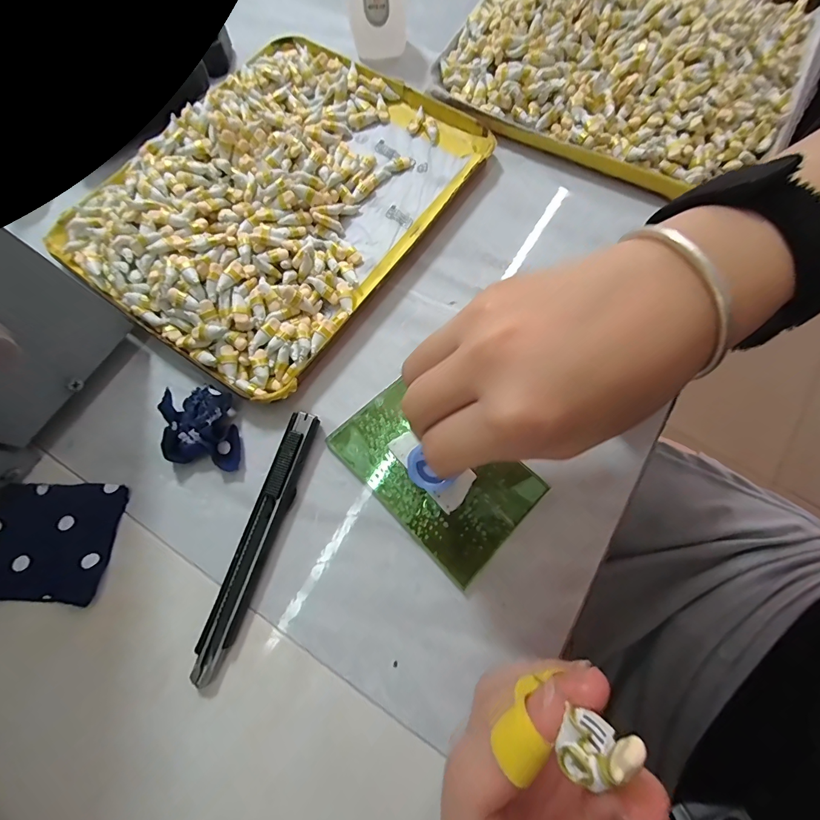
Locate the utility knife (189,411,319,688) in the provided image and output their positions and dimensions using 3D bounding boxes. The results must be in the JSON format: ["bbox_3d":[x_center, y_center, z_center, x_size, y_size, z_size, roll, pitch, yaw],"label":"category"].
[{"bbox_3d":[-0.078,0.064,0.196,0.016,0.010,0.133,18,75,7],"label":"utility knife"}]

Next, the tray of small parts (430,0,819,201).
[{"bbox_3d":[0.164,-0.275,0.283,0.236,0.026,0.226,26,76,9],"label":"tray of small parts"}]

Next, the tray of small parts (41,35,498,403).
[{"bbox_3d":[-0.086,-0.148,0.248,0.190,0.029,0.242,34,77,10],"label":"tray of small parts"}]

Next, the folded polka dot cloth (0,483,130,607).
[{"bbox_3d":[-0.188,0.068,0.199,0.066,0.007,0.056,2,73,2],"label":"folded polka dot cloth"}]

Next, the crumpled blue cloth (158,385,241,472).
[{"bbox_3d":[-0.115,0.012,0.210,0.036,0.017,0.045,-9,73,-2],"label":"crumpled blue cloth"}]

